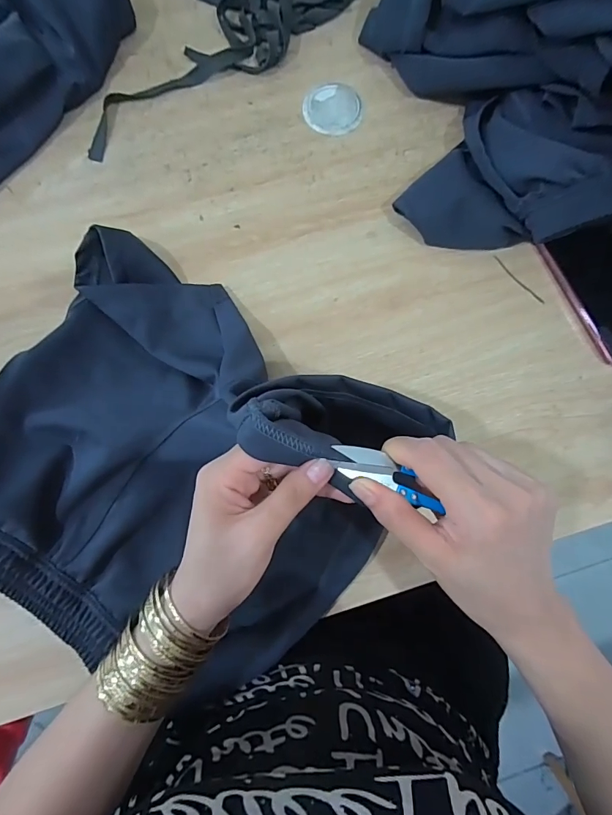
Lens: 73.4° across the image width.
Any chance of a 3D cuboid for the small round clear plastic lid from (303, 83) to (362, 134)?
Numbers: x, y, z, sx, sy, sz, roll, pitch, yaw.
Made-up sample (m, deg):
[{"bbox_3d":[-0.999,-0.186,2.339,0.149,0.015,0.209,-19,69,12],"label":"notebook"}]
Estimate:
[{"bbox_3d":[0.029,-0.330,0.451,0.063,0.004,0.063,5,80,0],"label":"small round clear plastic lid"}]

